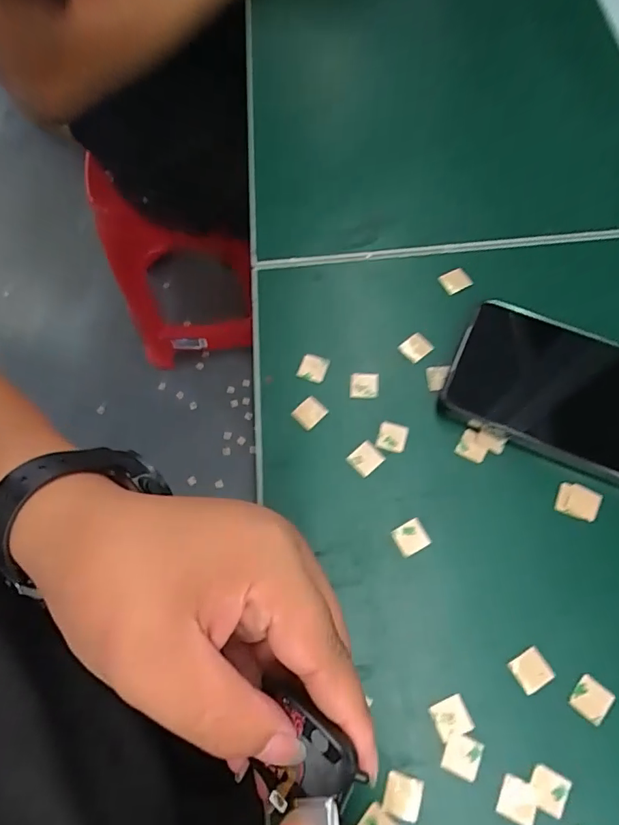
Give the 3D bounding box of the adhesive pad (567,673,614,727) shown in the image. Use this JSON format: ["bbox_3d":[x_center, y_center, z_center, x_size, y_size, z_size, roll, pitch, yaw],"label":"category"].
[{"bbox_3d":[0.131,0.133,0.225,0.016,0.004,0.017,38,75,16],"label":"adhesive pad"}]

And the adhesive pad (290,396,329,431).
[{"bbox_3d":[0.000,0.000,0.288,0.017,0.004,0.015,-42,72,-13],"label":"adhesive pad"}]

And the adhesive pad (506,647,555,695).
[{"bbox_3d":[0.106,0.123,0.232,0.017,0.004,0.016,-31,70,-9],"label":"adhesive pad"}]

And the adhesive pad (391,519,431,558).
[{"bbox_3d":[0.054,0.066,0.258,0.018,0.004,0.015,-27,69,-8],"label":"adhesive pad"}]

